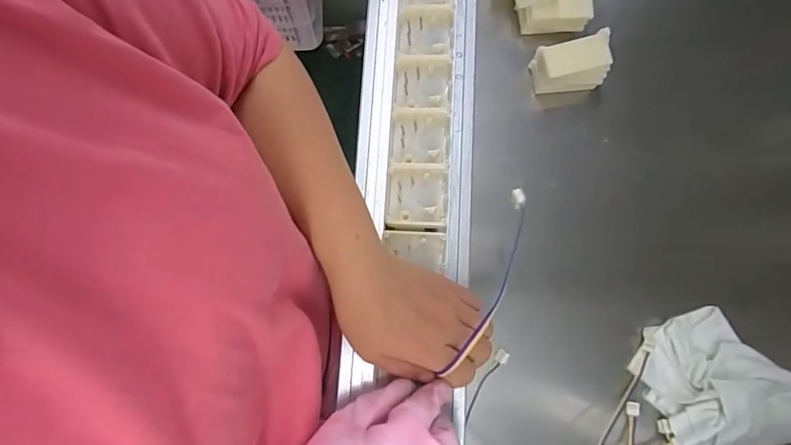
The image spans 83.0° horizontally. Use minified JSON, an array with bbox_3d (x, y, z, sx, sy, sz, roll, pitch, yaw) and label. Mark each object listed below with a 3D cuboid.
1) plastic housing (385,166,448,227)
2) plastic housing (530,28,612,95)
[{"bbox_3d":[0.018,-0.020,0.375,0.049,0.022,0.049,3,78,0],"label":"plastic housing"},{"bbox_3d":[0.201,-0.181,0.516,0.077,0.053,0.047,-9,79,-2],"label":"plastic housing"}]

